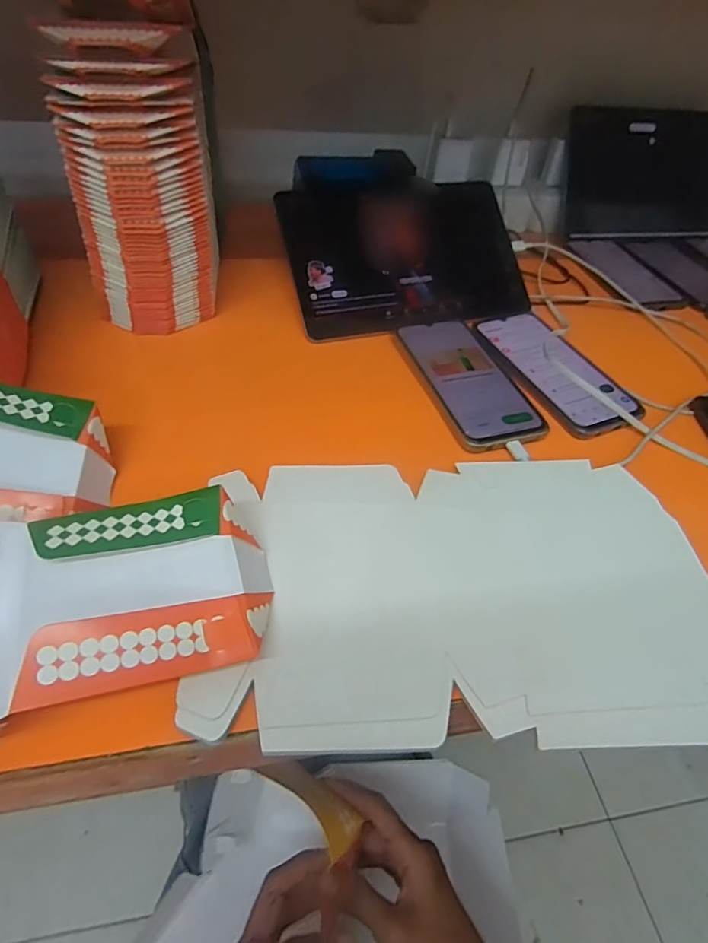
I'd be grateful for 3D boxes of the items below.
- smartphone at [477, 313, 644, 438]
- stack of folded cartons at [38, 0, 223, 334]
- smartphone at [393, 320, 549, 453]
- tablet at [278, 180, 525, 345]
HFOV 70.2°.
[{"bbox_3d":[0.191,-0.105,0.479,0.086,0.014,0.170,-18,53,-19],"label":"smartphone"},{"bbox_3d":[-0.185,-0.283,0.456,0.122,0.233,0.189,-6,50,-10],"label":"stack of folded cartons"},{"bbox_3d":[0.103,-0.086,0.460,0.082,0.008,0.165,-13,52,-16],"label":"smartphone"},{"bbox_3d":[0.055,-0.231,0.530,0.247,0.008,0.162,-13,87,-14],"label":"tablet"}]

